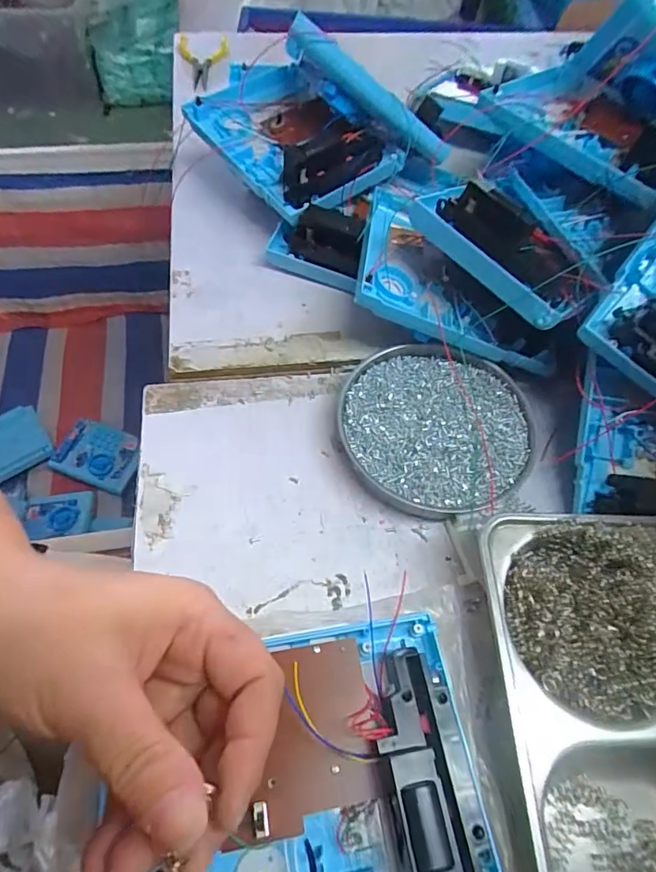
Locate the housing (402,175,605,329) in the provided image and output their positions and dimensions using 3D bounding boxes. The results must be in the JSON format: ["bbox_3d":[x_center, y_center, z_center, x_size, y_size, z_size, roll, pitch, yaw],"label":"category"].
[{"bbox_3d":[0.121,-0.134,0.339,0.066,0.036,0.132,-32,66,-20],"label":"housing"}]

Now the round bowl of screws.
[{"bbox_3d":[0.076,-0.007,0.354,0.129,0.019,0.128,2,59,-3],"label":"round bowl of screws"}]

